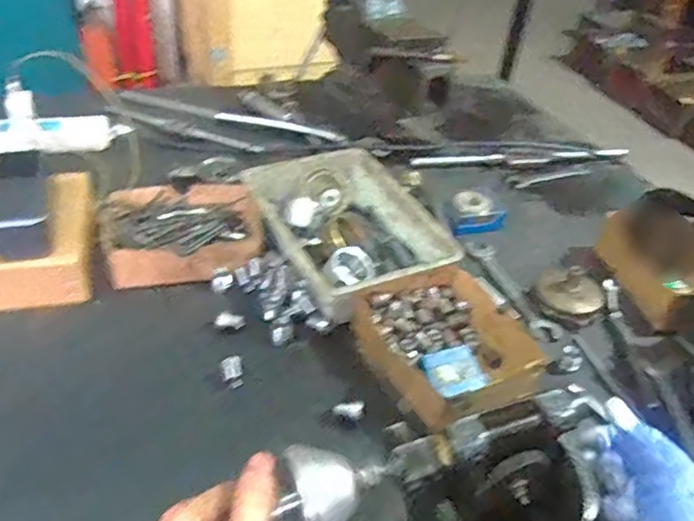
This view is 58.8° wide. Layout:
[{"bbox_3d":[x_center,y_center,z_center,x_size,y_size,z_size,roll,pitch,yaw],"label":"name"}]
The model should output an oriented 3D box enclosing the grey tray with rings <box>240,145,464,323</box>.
[{"bbox_3d":[0.000,-0.037,0.734,0.178,0.065,0.242,-14,43,-24],"label":"grey tray with rings"}]

